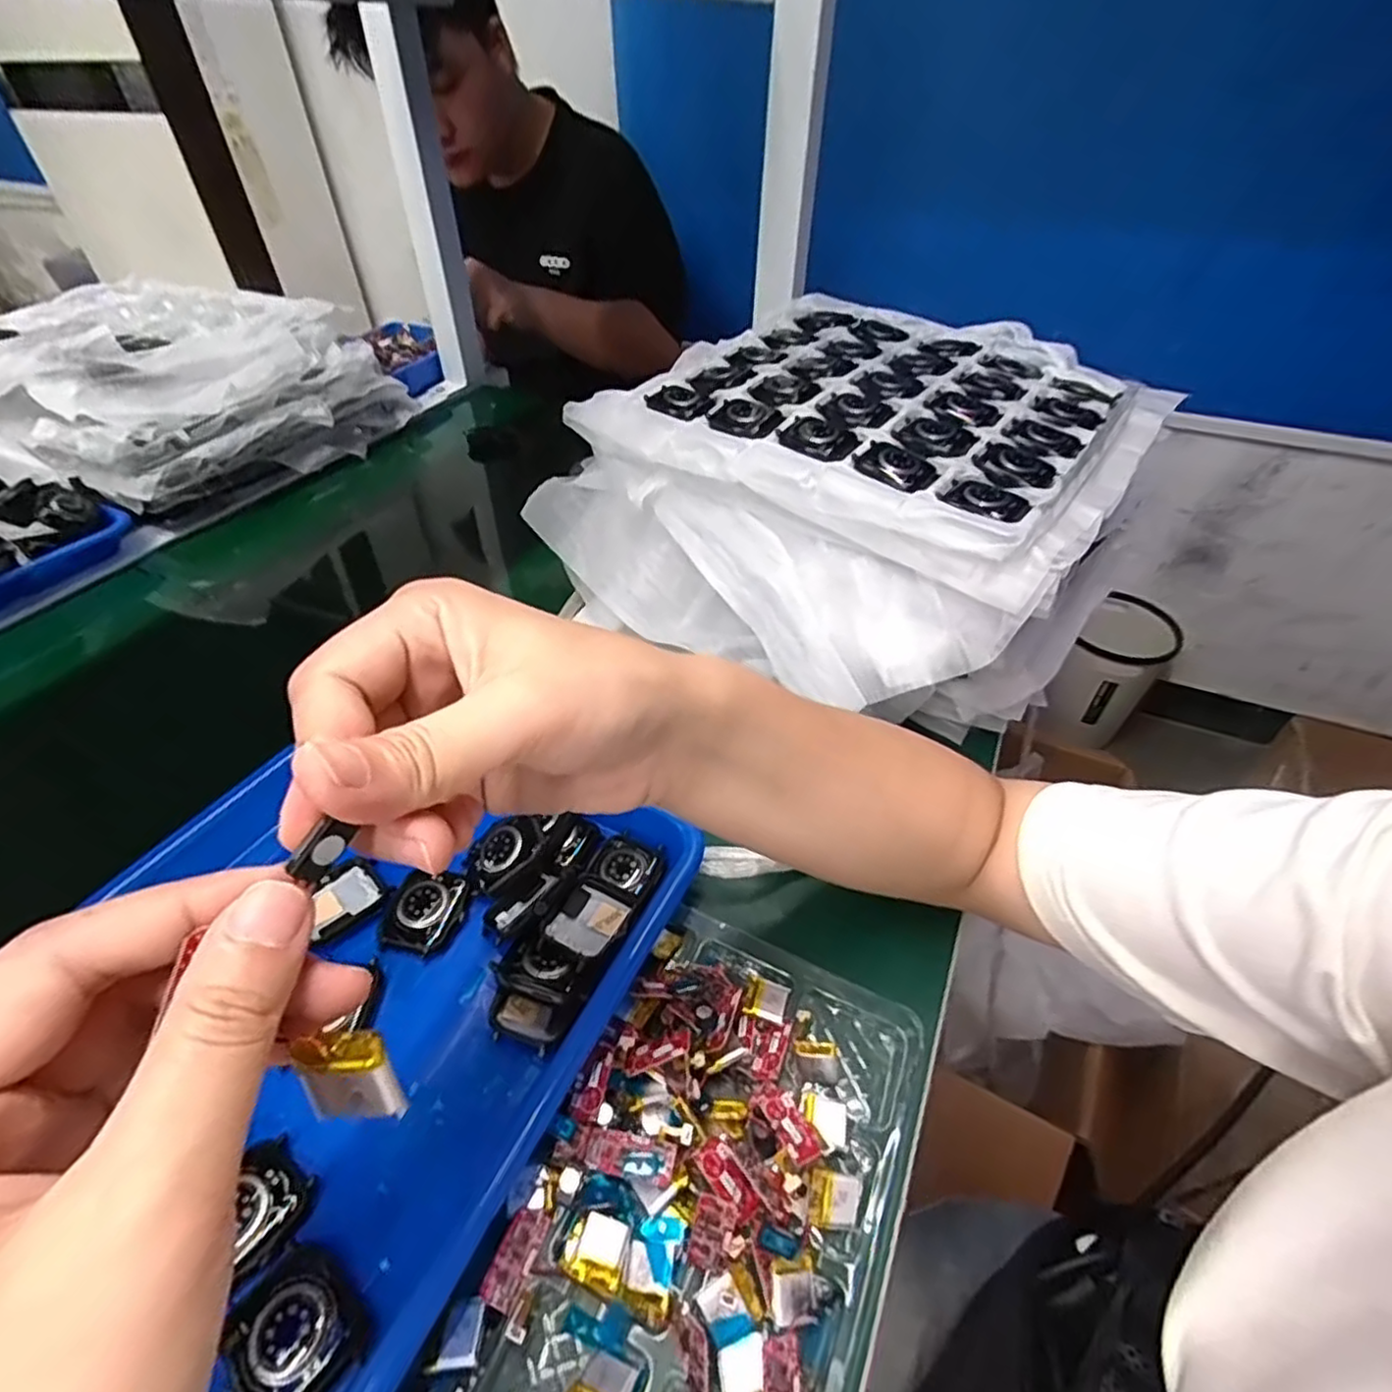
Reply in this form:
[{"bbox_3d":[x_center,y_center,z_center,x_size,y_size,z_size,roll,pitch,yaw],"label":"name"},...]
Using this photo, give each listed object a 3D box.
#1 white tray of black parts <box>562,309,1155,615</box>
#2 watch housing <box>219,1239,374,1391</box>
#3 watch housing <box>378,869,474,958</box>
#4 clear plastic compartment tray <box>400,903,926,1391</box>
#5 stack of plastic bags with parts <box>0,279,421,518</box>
[{"bbox_3d":[0.118,-0.201,0.475,0.312,0.032,0.242,28,57,25],"label":"white tray of black parts"},{"bbox_3d":[-0.135,0.214,0.229,0.043,0.014,0.036,28,50,26],"label":"watch housing"},{"bbox_3d":[-0.133,0.106,0.336,0.034,0.013,0.038,11,45,11],"label":"watch housing"},{"bbox_3d":[-0.005,0.213,0.254,0.138,0.032,0.264,20,47,19],"label":"clear plastic compartment tray"},{"bbox_3d":[-0.572,-0.321,0.705,0.367,0.113,0.349,21,47,20],"label":"stack of plastic bags with parts"}]

